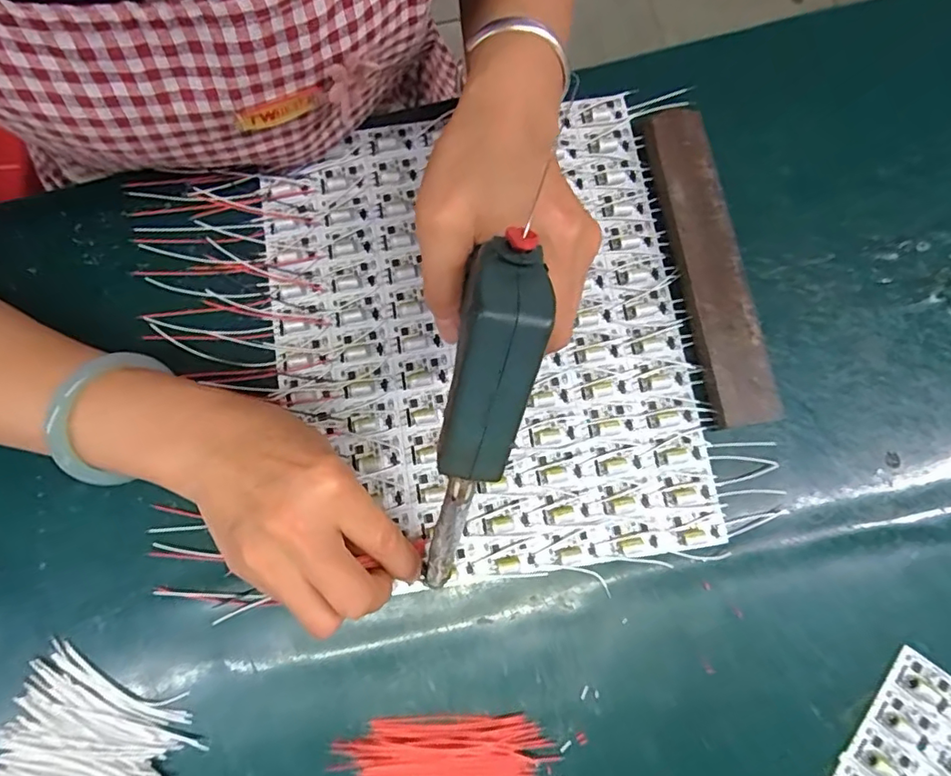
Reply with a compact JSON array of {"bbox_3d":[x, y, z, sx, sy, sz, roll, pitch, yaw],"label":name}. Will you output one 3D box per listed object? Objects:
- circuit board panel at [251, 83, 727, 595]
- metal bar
[{"bbox_3d":[0.000,-0.033,0.329,0.245,0.010,0.283,-10,78,-1],"label":"circuit board panel"},{"bbox_3d":[0.141,-0.076,0.329,0.036,0.021,0.198,-9,78,-1],"label":"metal bar"}]

